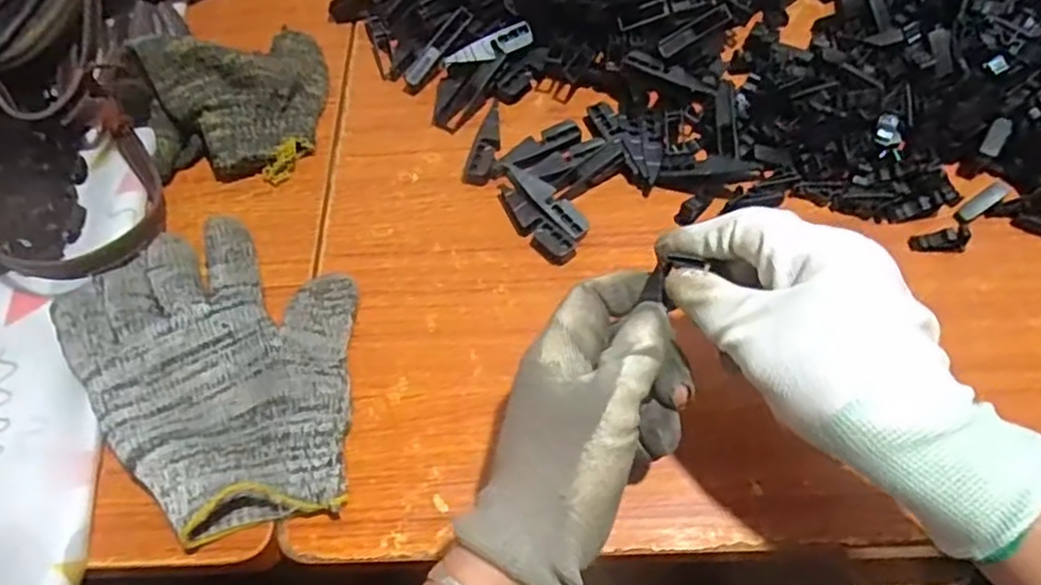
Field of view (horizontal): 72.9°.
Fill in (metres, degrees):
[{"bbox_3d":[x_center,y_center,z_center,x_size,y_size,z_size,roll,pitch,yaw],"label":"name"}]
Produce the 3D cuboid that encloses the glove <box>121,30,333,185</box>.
[{"bbox_3d":[-0.191,-0.148,0.475,0.098,0.069,0.132,0,61,3],"label":"glove"}]

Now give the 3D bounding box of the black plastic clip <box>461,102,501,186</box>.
[{"bbox_3d":[-0.021,-0.102,0.472,0.019,0.011,0.070,13,62,10],"label":"black plastic clip"}]

